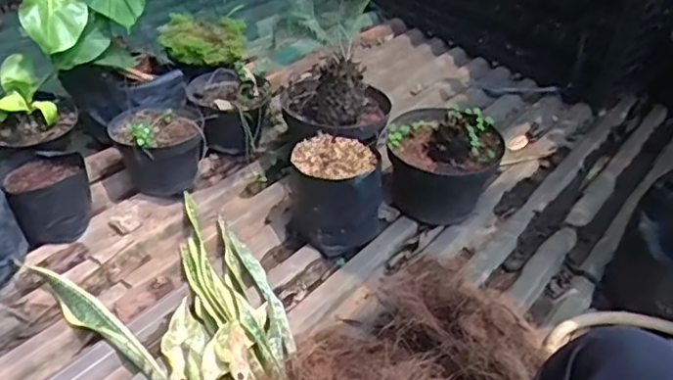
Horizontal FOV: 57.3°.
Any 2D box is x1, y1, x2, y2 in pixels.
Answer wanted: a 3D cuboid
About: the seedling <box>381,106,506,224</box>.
[{"bbox_3d":[0.203,-0.052,1.216,0.211,0.196,0.188,21,39,17],"label":"seedling"}]

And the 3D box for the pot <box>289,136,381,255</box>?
[{"bbox_3d":[-0.001,0.017,1.107,0.163,0.177,0.143,9,37,2],"label":"pot"}]

